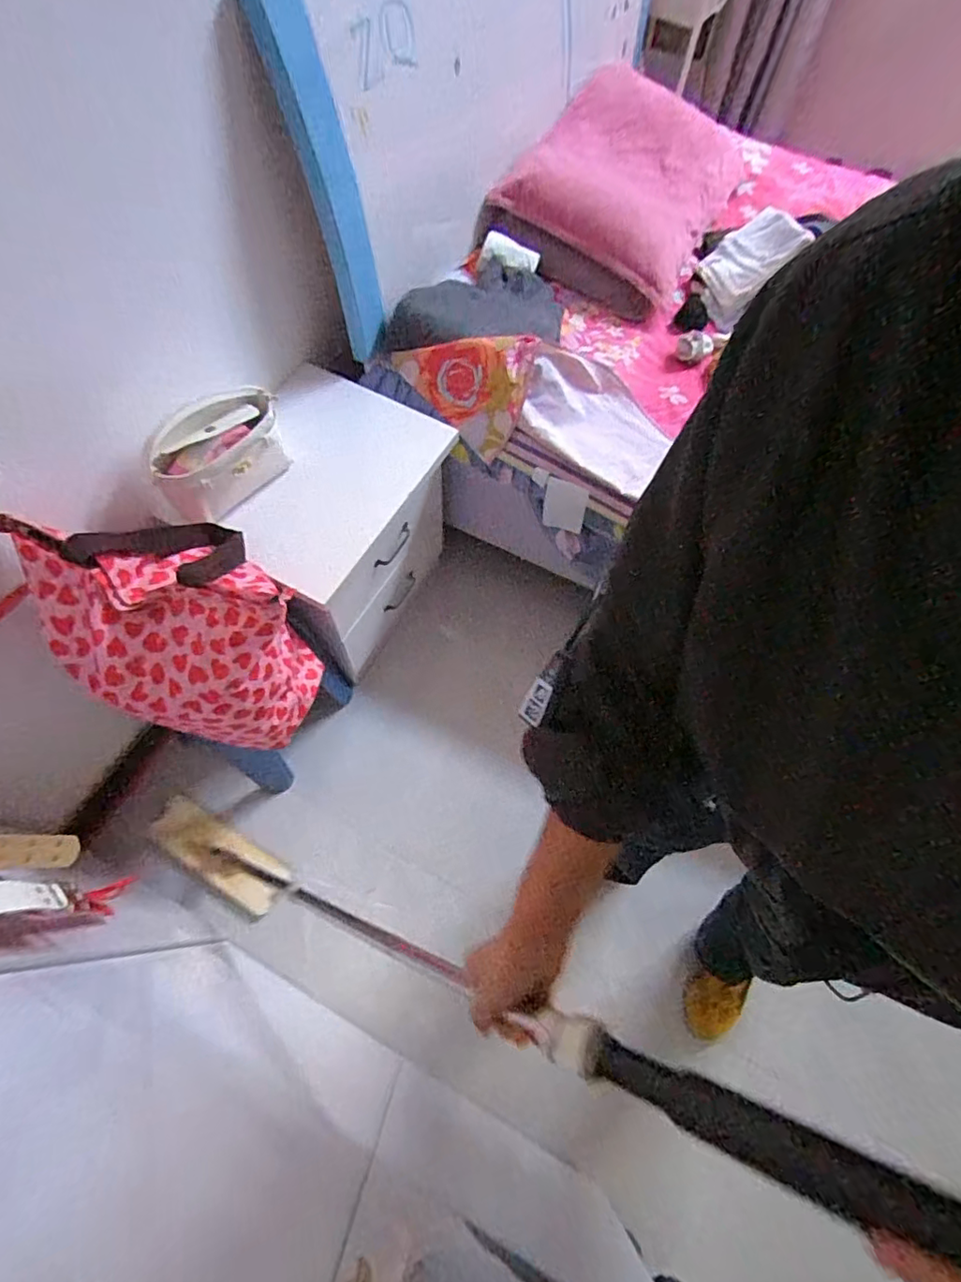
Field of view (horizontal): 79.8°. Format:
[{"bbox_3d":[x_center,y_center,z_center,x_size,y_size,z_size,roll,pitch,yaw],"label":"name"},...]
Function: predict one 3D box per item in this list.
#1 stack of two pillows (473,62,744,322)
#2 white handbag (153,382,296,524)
[{"bbox_3d":[0.382,-1.172,1.444,0.477,0.182,0.811,23,66,8],"label":"stack of two pillows"},{"bbox_3d":[-0.426,-0.308,0.966,0.107,0.148,0.238,42,70,15],"label":"white handbag"}]

